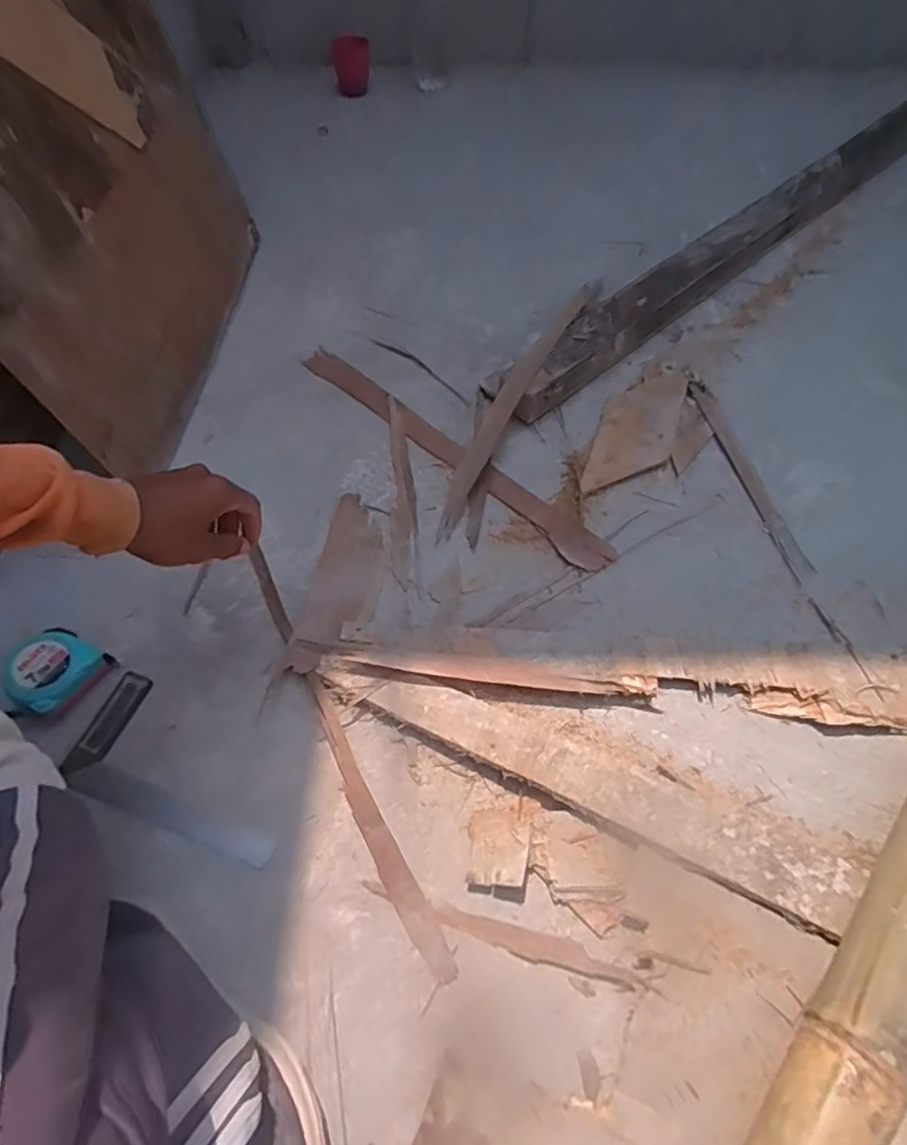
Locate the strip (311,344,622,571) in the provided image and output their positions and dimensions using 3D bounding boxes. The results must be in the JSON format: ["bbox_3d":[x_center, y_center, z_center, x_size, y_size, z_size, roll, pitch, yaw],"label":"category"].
[{"bbox_3d":[-0.016,-0.170,0.792,0.528,0.016,0.045,39,66,21],"label":"strip"}]

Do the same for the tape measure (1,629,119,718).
[{"bbox_3d":[-0.396,0.101,0.605,0.067,0.049,0.077,27,62,15],"label":"tape measure"}]

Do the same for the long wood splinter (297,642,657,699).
[{"bbox_3d":[0.026,0.103,0.620,0.348,0.011,0.031,6,59,3],"label":"long wood splinter"}]

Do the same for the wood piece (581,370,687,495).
[{"bbox_3d":[0.243,-0.190,0.804,0.097,0.011,0.229,18,60,10],"label":"wood piece"}]

